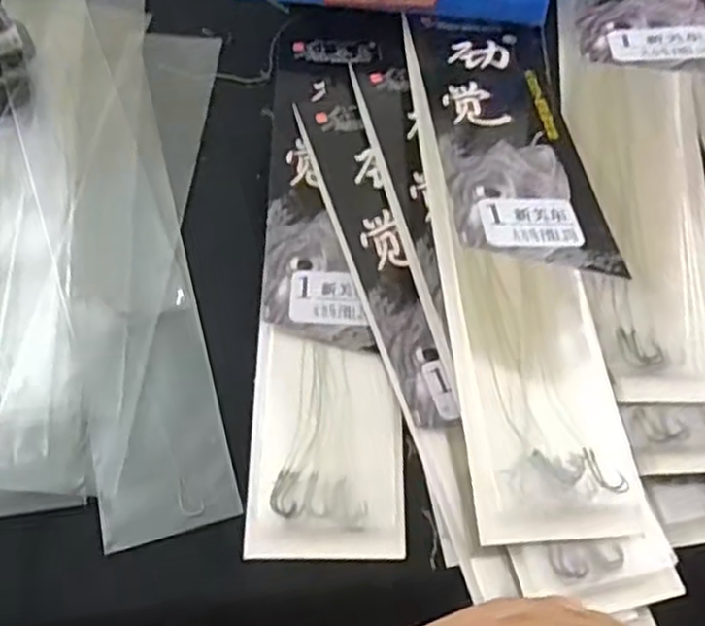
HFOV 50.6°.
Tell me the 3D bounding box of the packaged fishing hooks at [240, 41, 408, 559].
[{"bbox_3d":[-0.007,-0.021,0.255,0.046,0.008,0.198,0,63,0],"label":"packaged fishing hooks"}]

